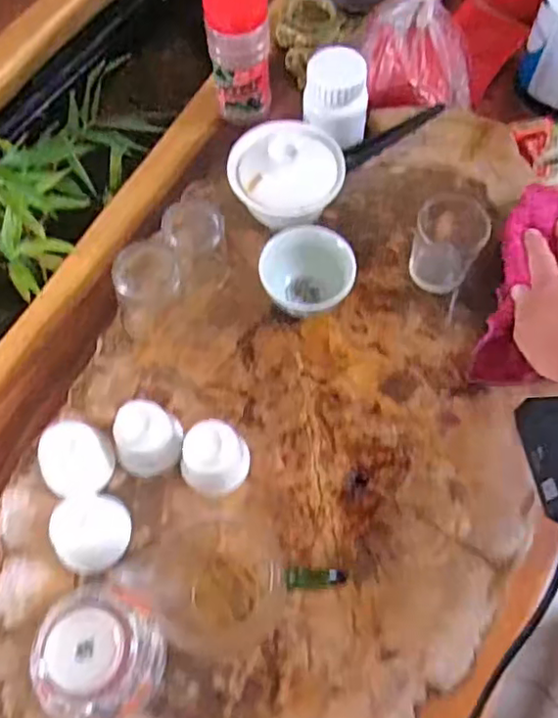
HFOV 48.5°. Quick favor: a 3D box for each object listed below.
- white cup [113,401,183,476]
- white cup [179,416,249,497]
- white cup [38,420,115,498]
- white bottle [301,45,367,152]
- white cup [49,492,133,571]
[{"bbox_3d":[-0.094,0.058,0.453,0.042,0.051,0.042,0,66,1],"label":"white cup"},{"bbox_3d":[-0.046,0.072,0.446,0.047,0.050,0.042,-30,68,-12],"label":"white cup"},{"bbox_3d":[-0.145,0.074,0.443,0.042,0.049,0.047,27,69,13],"label":"white cup"},{"bbox_3d":[0.052,-0.235,0.569,0.058,0.078,0.047,7,66,5],"label":"white bottle"},{"bbox_3d":[-0.128,0.119,0.425,0.043,0.043,0.050,-6,66,-1],"label":"white cup"}]

